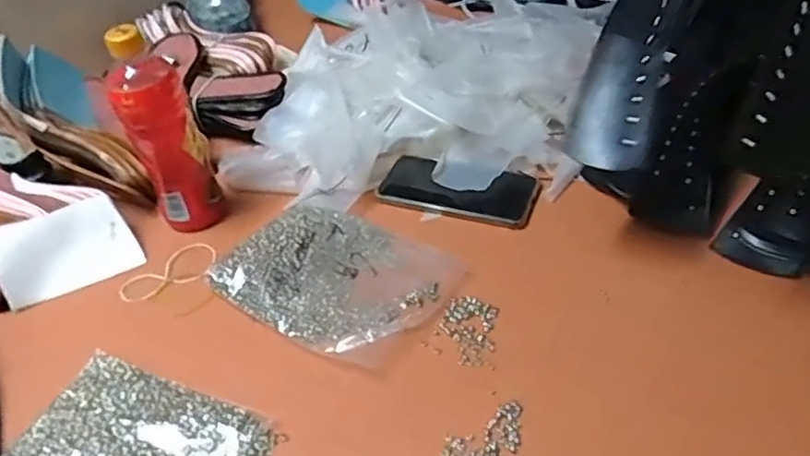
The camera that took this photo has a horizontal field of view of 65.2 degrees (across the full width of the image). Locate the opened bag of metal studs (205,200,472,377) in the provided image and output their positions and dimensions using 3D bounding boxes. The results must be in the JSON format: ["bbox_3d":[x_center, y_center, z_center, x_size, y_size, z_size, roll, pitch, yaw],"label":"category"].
[{"bbox_3d":[-0.063,0.035,0.558,0.193,0.026,0.142,19,49,25],"label":"opened bag of metal studs"}]

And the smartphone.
[{"bbox_3d":[0.049,-0.041,0.642,0.164,0.015,0.079,10,45,19],"label":"smartphone"}]

